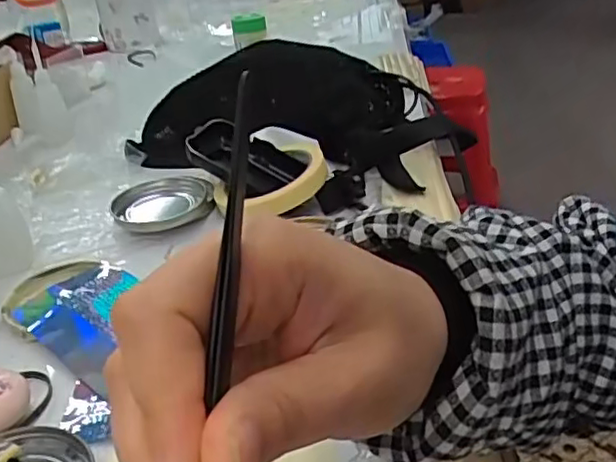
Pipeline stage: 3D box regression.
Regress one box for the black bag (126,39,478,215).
[{"bbox_3d":[-0.025,-0.116,0.617,0.226,0.094,0.290,-26,36,-34],"label":"black bag"}]

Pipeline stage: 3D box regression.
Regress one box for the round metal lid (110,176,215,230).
[{"bbox_3d":[-0.123,-0.021,0.543,0.084,0.018,0.084,-3,29,2],"label":"round metal lid"}]

